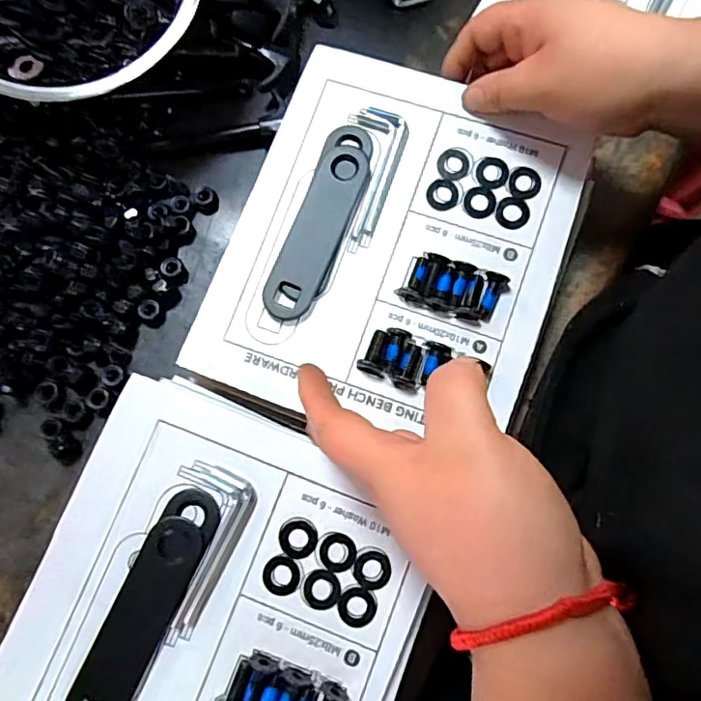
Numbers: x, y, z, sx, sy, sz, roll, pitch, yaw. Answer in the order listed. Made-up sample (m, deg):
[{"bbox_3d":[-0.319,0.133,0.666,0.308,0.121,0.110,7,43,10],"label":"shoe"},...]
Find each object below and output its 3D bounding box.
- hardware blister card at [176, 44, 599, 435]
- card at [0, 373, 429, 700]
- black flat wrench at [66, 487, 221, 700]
[{"bbox_3d":[0.024,-0.063,0.338,0.189,0.020,0.215,19,77,6],"label":"hardware blister card"},{"bbox_3d":[-0.072,0.149,0.293,0.193,0.019,0.224,21,77,7],"label":"card"},{"bbox_3d":[-0.107,0.133,0.291,0.030,0.010,0.128,25,80,5],"label":"black flat wrench"}]

